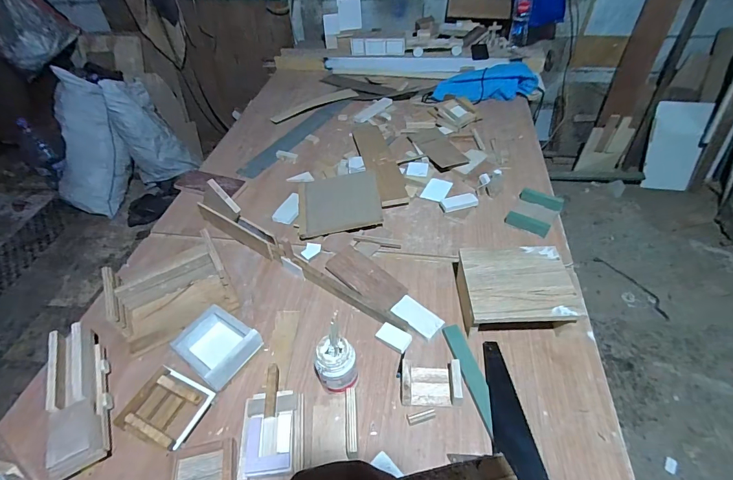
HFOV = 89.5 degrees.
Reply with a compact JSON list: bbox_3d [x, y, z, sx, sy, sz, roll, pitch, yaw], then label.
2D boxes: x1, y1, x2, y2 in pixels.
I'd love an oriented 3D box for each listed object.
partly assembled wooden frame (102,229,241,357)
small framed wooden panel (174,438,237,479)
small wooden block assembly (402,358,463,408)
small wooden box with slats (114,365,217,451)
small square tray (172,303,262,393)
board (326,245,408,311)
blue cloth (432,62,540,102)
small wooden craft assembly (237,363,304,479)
[{"bbox_3d":[-0.476,0.131,0.910,0.258,0.094,0.226,-23,51,-16],"label":"partly assembled wooden frame"},{"bbox_3d":[-0.285,0.417,0.659,0.107,0.020,0.105,-10,48,-5],"label":"small framed wooden panel"},{"bbox_3d":[0.128,0.287,0.746,0.119,0.051,0.086,0,49,4],"label":"small wooden block assembly"},{"bbox_3d":[-0.394,0.332,0.732,0.141,0.049,0.127,17,50,18],"label":"small wooden box with slats"},{"bbox_3d":[-0.326,0.235,0.814,0.156,0.055,0.136,26,55,24],"label":"small square tray"},{"bbox_3d":[-0.001,0.094,0.941,0.090,0.015,0.213,-37,60,-24],"label":"board"},{"bbox_3d":[0.511,-0.667,1.562,0.447,0.088,0.138,-8,49,-3],"label":"blue cloth"},{"bbox_3d":[-0.180,0.345,0.711,0.115,0.056,0.190,-8,49,-3],"label":"small wooden craft assembly"}]

